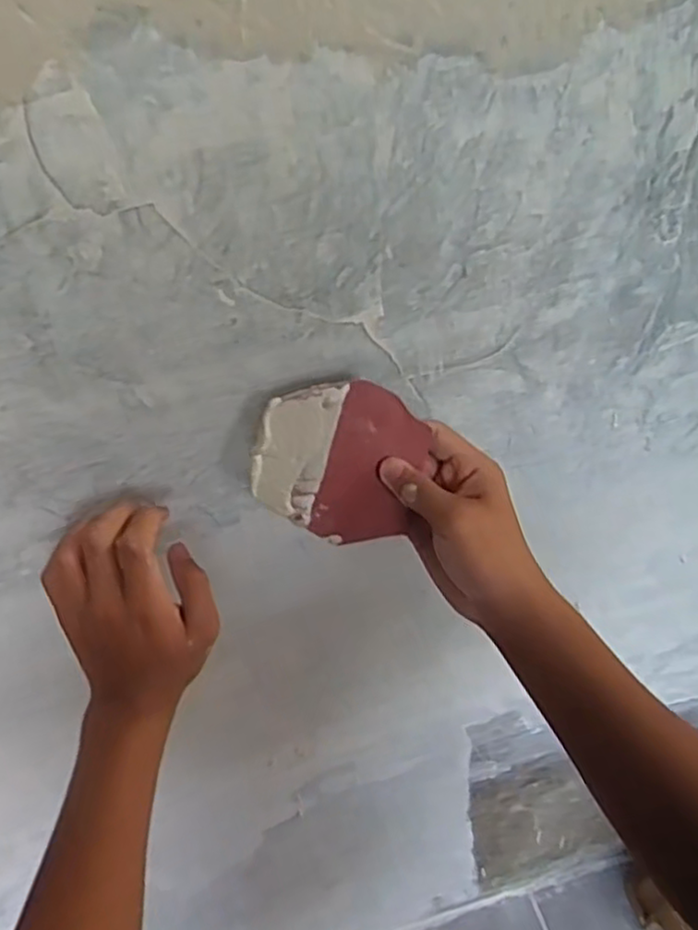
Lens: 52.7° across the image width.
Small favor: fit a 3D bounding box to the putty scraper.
[{"bbox_3d":[-0.004,-0.003,0.424,0.101,0.095,0.004,16,12,-14],"label":"putty scraper"}]

